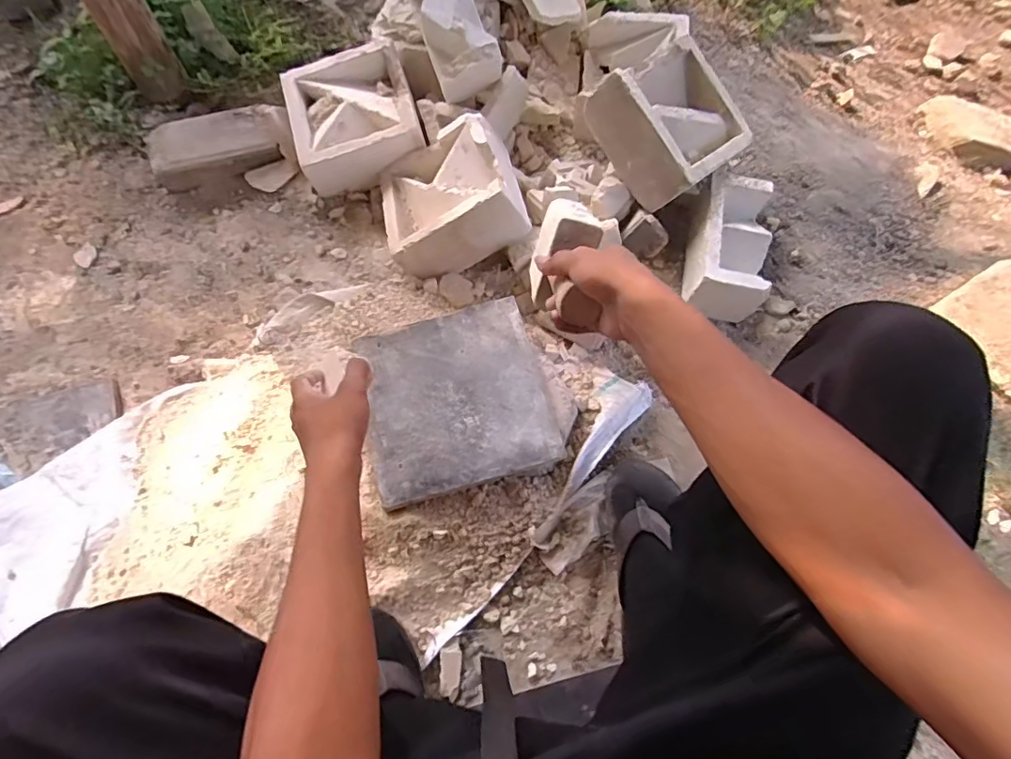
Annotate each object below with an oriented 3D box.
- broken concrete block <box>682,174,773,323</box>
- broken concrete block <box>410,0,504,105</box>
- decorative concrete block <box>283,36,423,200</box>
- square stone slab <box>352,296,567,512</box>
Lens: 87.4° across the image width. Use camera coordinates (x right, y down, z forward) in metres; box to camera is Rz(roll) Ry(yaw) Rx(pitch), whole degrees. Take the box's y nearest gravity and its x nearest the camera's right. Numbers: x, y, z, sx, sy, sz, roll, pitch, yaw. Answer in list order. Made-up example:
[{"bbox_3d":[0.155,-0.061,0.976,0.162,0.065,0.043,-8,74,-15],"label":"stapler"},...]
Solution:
[{"bbox_3d":[0.349,-0.208,0.829,0.106,0.094,0.217,12,69,5],"label":"broken concrete block"},{"bbox_3d":[-0.084,-0.580,0.861,0.101,0.115,0.218,-22,98,-9],"label":"broken concrete block"},{"bbox_3d":[-0.258,-0.445,0.900,0.206,0.081,0.215,-18,71,-6],"label":"decorative concrete block"},{"bbox_3d":[-0.068,0.020,0.714,0.238,0.010,0.244,-15,71,-5],"label":"square stone slab"}]

